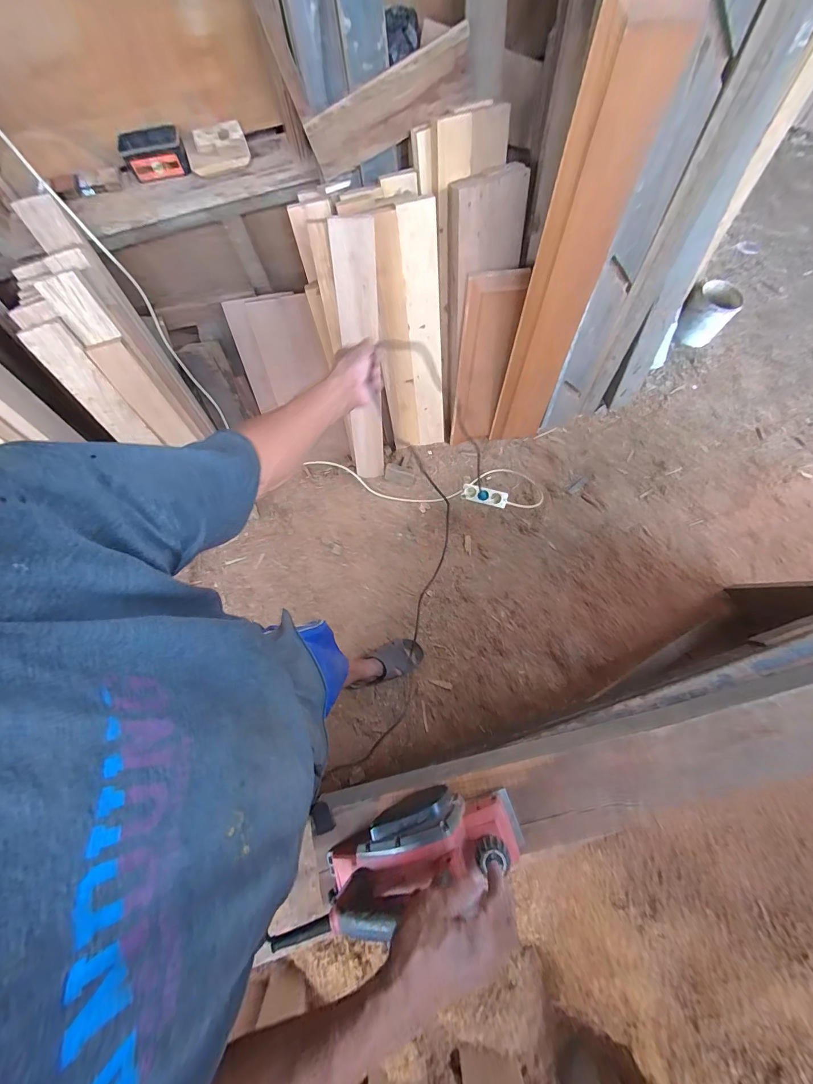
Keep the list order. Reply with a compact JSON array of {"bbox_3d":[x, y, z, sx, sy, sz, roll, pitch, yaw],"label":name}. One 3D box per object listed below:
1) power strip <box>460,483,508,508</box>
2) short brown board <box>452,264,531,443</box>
[{"bbox_3d":[0.276,-0.165,1.307,0.163,0.036,0.058,18,86,19],"label":"power strip"},{"bbox_3d":[0.257,-0.594,1.277,0.163,0.577,0.039,10,52,5],"label":"short brown board"}]

